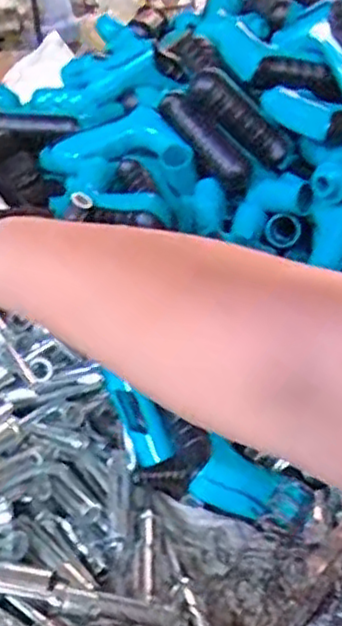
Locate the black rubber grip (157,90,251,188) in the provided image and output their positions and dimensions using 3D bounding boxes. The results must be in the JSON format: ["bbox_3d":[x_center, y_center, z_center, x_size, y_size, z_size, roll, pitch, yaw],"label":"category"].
[{"bbox_3d":[0.030,-0.158,0.631,0.103,0.031,0.035,47,44,6],"label":"black rubber grip"}]

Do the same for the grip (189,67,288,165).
[{"bbox_3d":[0.063,-0.175,0.629,0.106,0.031,0.023,38,28,-17],"label":"grip"}]

